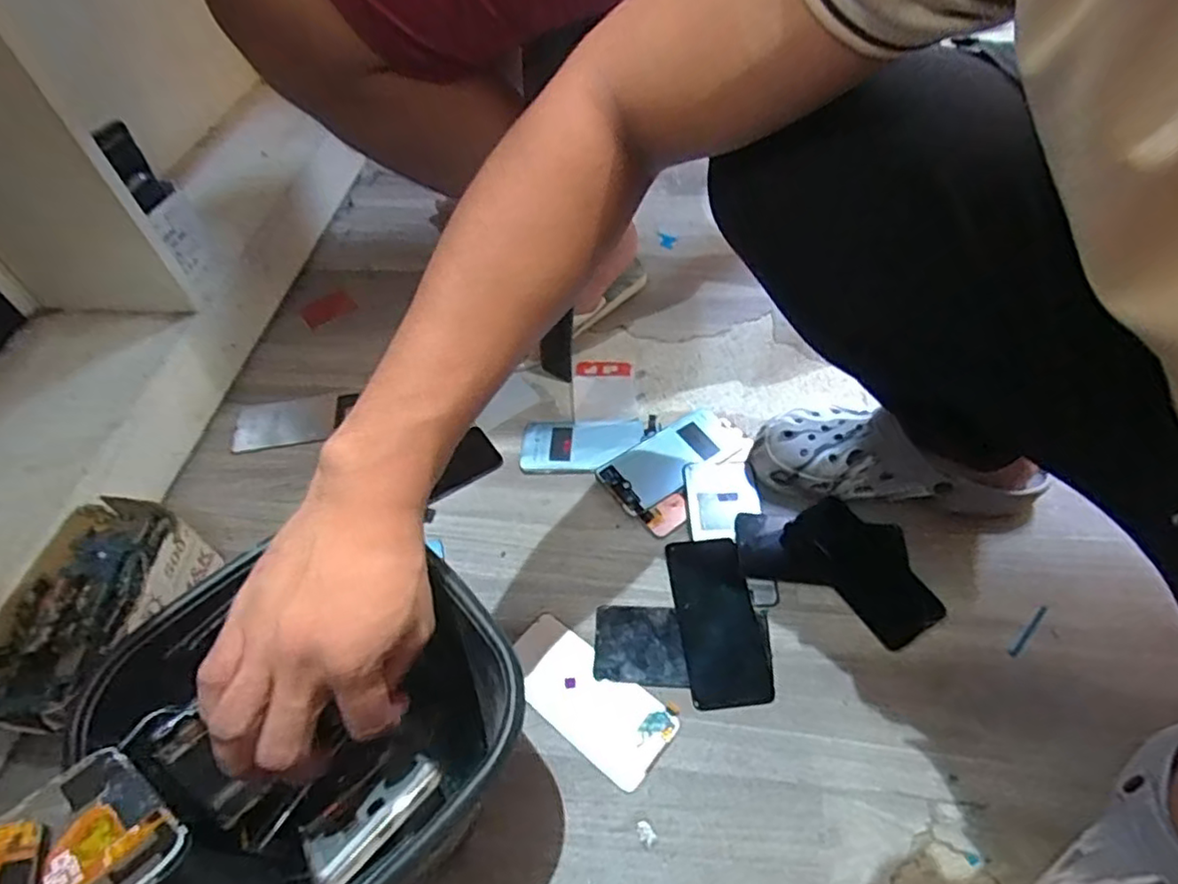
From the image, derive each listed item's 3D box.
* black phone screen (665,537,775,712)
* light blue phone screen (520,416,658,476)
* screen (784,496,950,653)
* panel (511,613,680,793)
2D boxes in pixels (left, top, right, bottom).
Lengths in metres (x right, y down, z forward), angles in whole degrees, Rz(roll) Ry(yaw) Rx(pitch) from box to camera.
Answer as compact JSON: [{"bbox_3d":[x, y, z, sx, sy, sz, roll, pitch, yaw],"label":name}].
[{"bbox_3d":[0.115,0.158,0.590,0.068,0.010,0.154,-7,50,-1],"label":"black phone screen"},{"bbox_3d":[-0.001,0.003,0.720,0.149,0.008,0.067,-2,50,4],"label":"light blue phone screen"},{"bbox_3d":[0.257,0.117,0.609,0.070,0.007,0.142,-28,59,-12],"label":"screen"},{"bbox_3d":[-0.003,0.216,0.557,0.154,0.005,0.075,31,59,27],"label":"panel"}]

